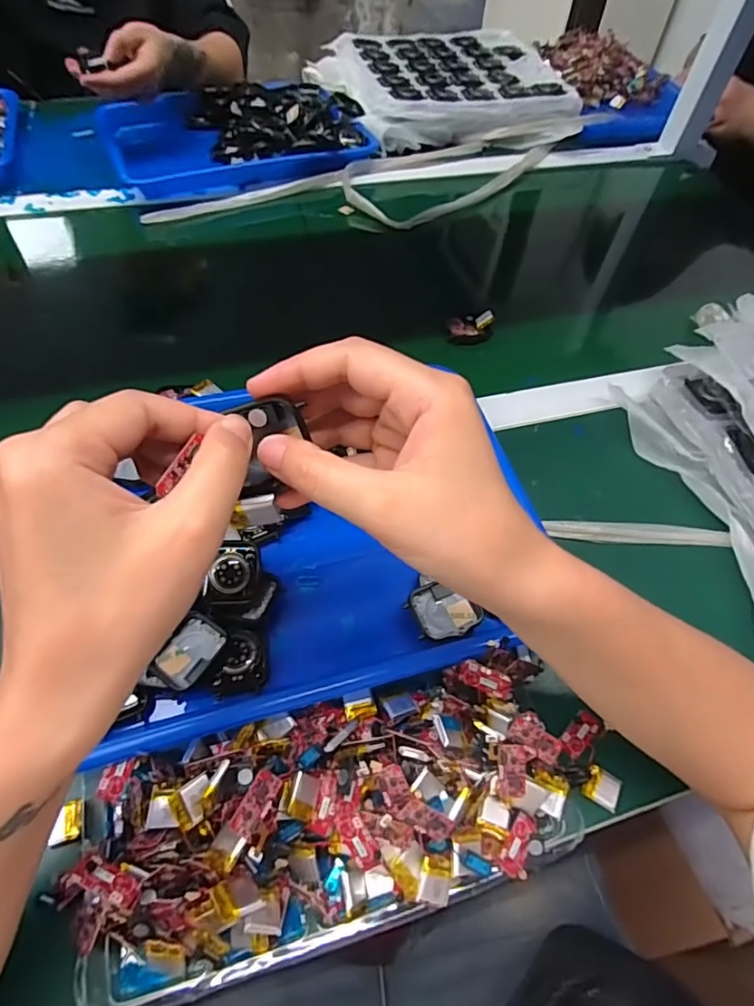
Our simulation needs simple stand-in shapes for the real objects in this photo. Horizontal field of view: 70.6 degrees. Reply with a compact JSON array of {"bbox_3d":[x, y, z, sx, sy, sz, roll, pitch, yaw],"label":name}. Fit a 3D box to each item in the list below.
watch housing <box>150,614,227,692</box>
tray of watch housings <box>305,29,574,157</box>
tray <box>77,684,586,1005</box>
[{"bbox_3d":[-0.111,0.088,0.317,0.030,0.007,0.042,29,59,15],"label":"watch housing"},{"bbox_3d":[0.089,-0.614,0.784,0.330,0.050,0.261,-10,57,-10],"label":"tray of watch housings"},{"bbox_3d":[-0.022,0.165,0.279,0.250,0.053,0.105,-11,57,-11],"label":"tray"}]

